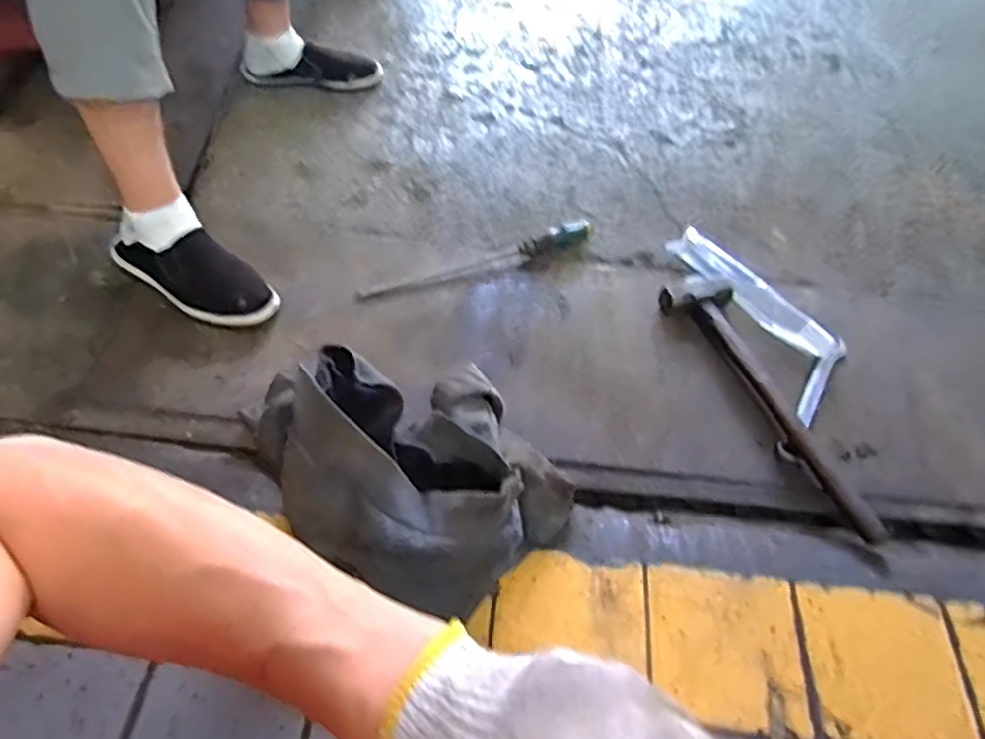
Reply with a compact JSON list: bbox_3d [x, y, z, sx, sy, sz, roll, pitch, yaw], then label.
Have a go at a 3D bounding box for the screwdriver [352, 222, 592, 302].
[{"bbox_3d":[-0.018,-0.168,0.984,0.378,0.027,0.042,-15,56,-15],"label":"screwdriver"}]

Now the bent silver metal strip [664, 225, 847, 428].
[{"bbox_3d":[0.400,-0.088,0.956,0.131,0.027,0.360,-16,57,-15],"label":"bent silver metal strip"}]

